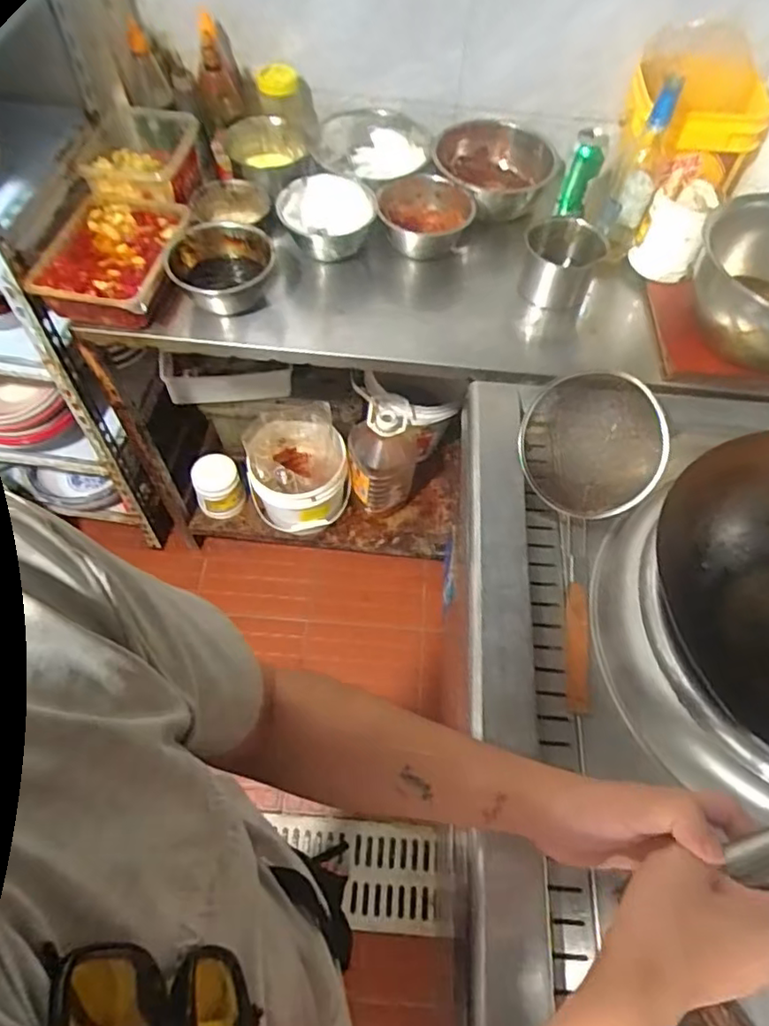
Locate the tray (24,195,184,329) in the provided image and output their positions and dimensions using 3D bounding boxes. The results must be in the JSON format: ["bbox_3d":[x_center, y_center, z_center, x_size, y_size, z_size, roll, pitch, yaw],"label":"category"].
[{"bbox_3d":[-0.466,-0.435,1.030,0.209,0.054,0.272,7,59,1],"label":"tray"}]

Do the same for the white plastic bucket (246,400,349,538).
[{"bbox_3d":[-0.219,-0.114,1.522,0.234,0.219,0.244,1,59,-2],"label":"white plastic bucket"}]

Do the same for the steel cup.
[{"bbox_3d":[0.304,-0.430,1.036,0.126,0.094,0.126,11,59,4],"label":"steel cup"}]

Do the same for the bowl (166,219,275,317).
[{"bbox_3d":[-0.275,-0.415,1.034,0.168,0.083,0.169,-7,59,-7],"label":"bowl"}]

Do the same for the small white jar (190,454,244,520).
[{"bbox_3d":[-0.438,-0.068,1.591,0.120,0.122,0.119,1,59,-2],"label":"small white jar"}]

